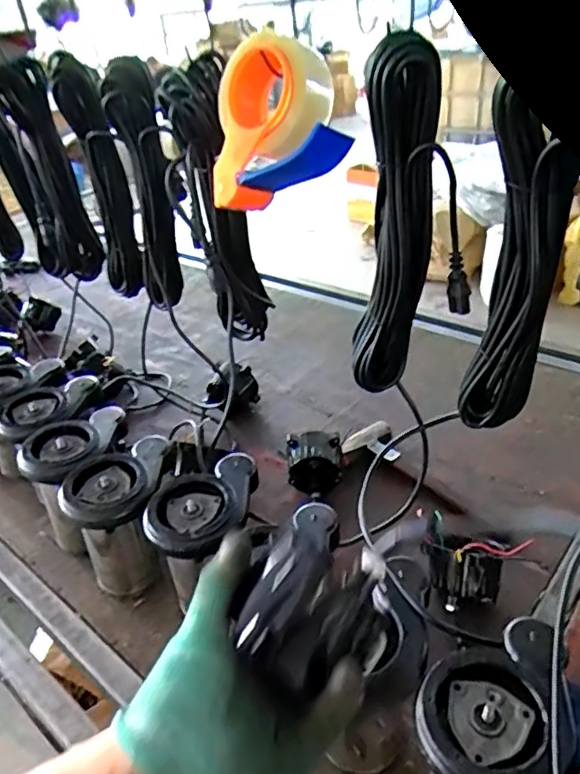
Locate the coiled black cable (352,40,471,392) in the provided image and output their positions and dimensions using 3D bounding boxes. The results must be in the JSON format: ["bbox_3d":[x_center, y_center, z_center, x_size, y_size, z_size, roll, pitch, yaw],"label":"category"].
[{"bbox_3d":[0.116,-0.146,0.569,0.110,0.332,0.033,8,36,20],"label":"coiled black cable"}]

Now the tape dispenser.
[{"bbox_3d":[-0.024,-0.272,0.599,0.150,0.136,0.066,-17,-5,37],"label":"tape dispenser"}]

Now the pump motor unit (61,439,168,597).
[{"bbox_3d":[-0.233,0.188,0.830,0.124,0.187,0.157,-5,34,2],"label":"pump motor unit"}]

